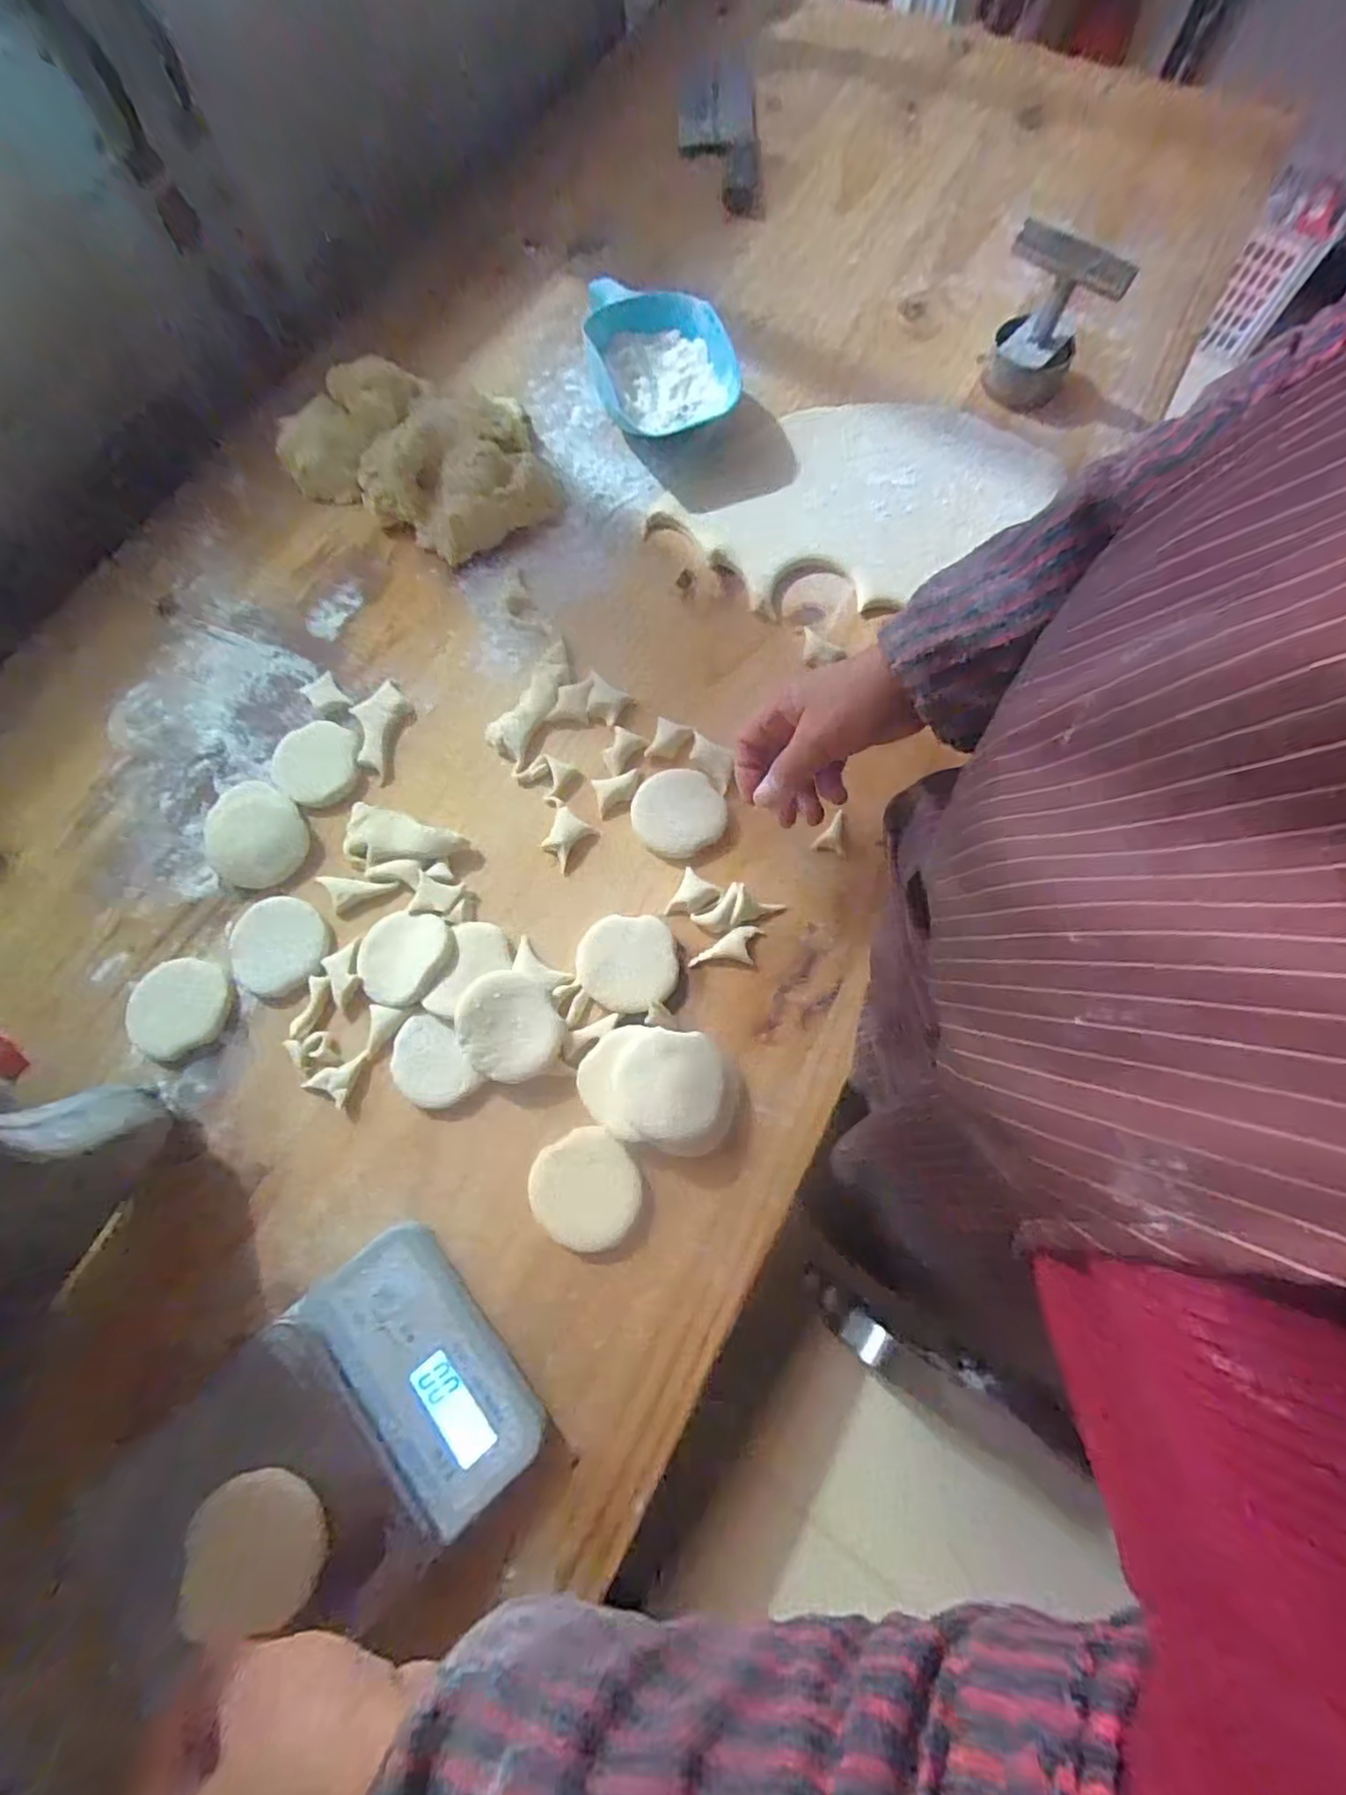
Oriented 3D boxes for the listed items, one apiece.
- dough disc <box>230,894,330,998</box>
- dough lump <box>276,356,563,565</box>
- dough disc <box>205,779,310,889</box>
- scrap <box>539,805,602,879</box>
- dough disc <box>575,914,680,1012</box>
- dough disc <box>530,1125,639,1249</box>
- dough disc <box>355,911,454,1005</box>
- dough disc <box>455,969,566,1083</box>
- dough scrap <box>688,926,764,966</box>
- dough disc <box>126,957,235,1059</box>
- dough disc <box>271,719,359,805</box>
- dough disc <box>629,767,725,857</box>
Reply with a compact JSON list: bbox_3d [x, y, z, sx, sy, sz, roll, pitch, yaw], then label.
[{"bbox_3d":[-0.296,0.034,0.513,0.071,0.005,0.072,0,72,1],"label":"dough disc"},{"bbox_3d":[-0.237,-0.395,0.619,0.242,0.069,0.172,-14,72,-3],"label":"dough lump"},{"bbox_3d":[-0.328,-0.049,0.538,0.075,0.014,0.089,-38,75,-10],"label":"dough disc"},{"bbox_3d":[-0.083,-0.045,0.535,0.038,0.009,0.041,35,76,12],"label":"scrap"},{"bbox_3d":[-0.033,0.048,0.501,0.071,0.010,0.069,-1,72,1],"label":"dough disc"},{"bbox_3d":[-0.058,0.194,0.457,0.069,0.013,0.071,0,72,1],"label":"dough disc"},{"bbox_3d":[-0.198,0.041,0.500,0.063,0.009,0.070,32,75,11],"label":"dough disc"},{"bbox_3d":[-0.114,0.089,0.475,0.065,0.019,0.076,-31,74,-8],"label":"dough disc"},{"bbox_3d":[0.039,0.035,0.505,0.053,0.005,0.027,-1,72,1],"label":"dough scrap"},{"bbox_3d":[-0.362,0.080,0.504,0.065,0.011,0.072,30,75,11],"label":"dough disc"},{"bbox_3d":[-0.288,-0.109,0.557,0.061,0.014,0.073,0,72,1],"label":"dough disc"},{"bbox_3d":[0.004,-0.067,0.533,0.070,0.013,0.067,0,72,1],"label":"dough disc"}]

